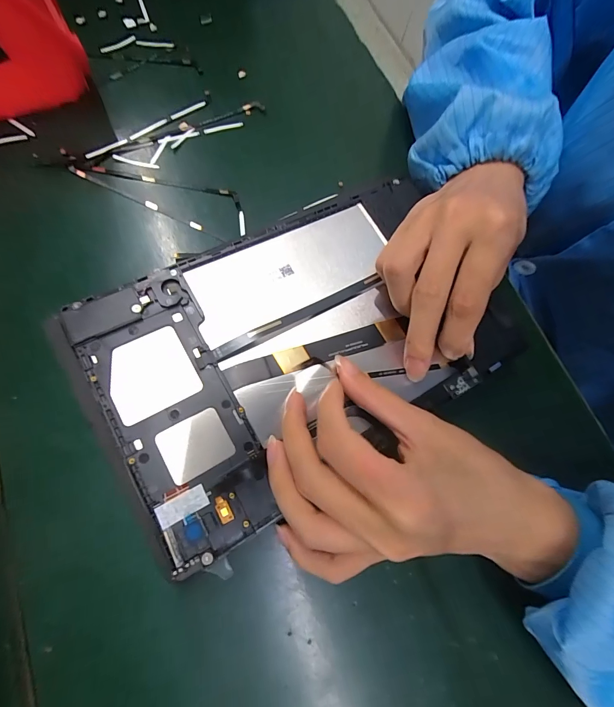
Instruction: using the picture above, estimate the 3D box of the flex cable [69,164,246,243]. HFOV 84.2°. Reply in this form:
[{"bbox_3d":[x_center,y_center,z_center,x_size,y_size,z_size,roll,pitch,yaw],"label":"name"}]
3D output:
[{"bbox_3d":[-0.102,-0.119,0.247,0.126,0.006,0.041,24,70,0],"label":"flex cable"}]

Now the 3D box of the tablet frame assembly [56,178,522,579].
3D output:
[{"bbox_3d":[0.002,-0.011,0.202,0.232,0.012,0.146,-29,78,-17],"label":"tablet frame assembly"}]

